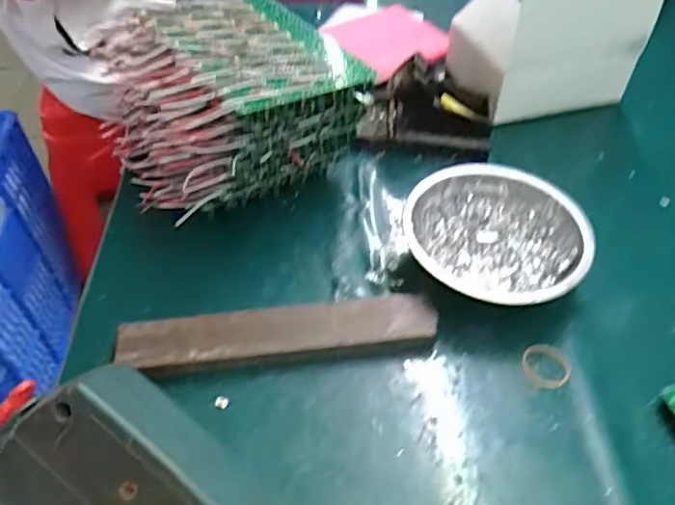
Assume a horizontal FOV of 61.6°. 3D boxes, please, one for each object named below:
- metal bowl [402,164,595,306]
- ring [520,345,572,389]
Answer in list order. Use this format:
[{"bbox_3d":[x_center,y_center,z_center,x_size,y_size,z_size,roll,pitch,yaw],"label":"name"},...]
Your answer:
[{"bbox_3d":[0.115,-0.011,0.403,0.120,0.048,0.123,0,48,-1],"label":"metal bowl"},{"bbox_3d":[0.133,0.071,0.359,0.030,0.004,0.029,0,48,-1],"label":"ring"}]

